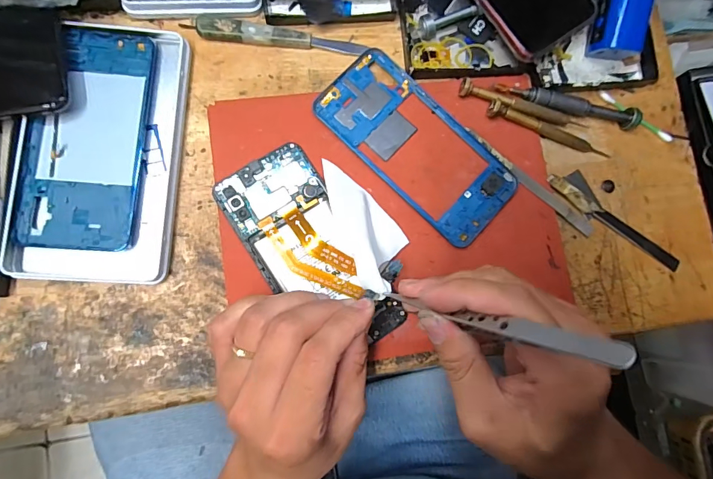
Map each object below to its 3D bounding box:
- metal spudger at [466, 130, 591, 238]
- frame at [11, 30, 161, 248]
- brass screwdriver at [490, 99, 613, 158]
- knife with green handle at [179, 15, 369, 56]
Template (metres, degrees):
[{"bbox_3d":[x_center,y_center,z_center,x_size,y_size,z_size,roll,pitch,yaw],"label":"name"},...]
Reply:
[{"bbox_3d":[0.136,-0.044,0.319,0.126,0.004,0.011,38,81,-1],"label":"metal spudger"},{"bbox_3d":[-0.186,-0.072,0.282,0.075,0.006,0.156,4,83,-6],"label":"frame"},{"bbox_3d":[0.154,-0.087,0.323,0.106,0.010,0.011,19,81,-4],"label":"brass screwdriver"},{"bbox_3d":[-0.060,-0.154,0.312,0.133,0.008,0.015,5,83,-6],"label":"knife with green handle"}]

